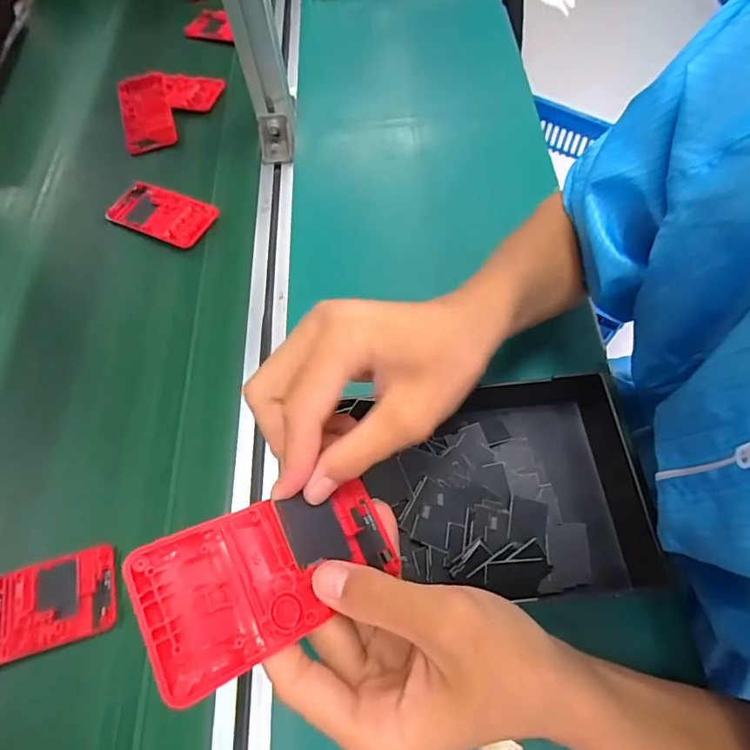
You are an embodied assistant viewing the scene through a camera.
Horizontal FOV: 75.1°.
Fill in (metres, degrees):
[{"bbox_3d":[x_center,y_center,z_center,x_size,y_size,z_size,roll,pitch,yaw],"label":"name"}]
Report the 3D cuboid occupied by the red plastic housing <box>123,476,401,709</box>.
[{"bbox_3d":[-0.044,0.087,0.224,0.119,0.012,0.060,-13,68,-39],"label":"red plastic housing"}]

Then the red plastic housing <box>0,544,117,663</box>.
[{"bbox_3d":[-0.260,0.176,0.368,0.123,0.009,0.062,-15,64,-5],"label":"red plastic housing"}]

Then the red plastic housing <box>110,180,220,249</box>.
[{"bbox_3d":[-0.241,-0.182,0.549,0.123,0.009,0.059,22,69,14],"label":"red plastic housing"}]

